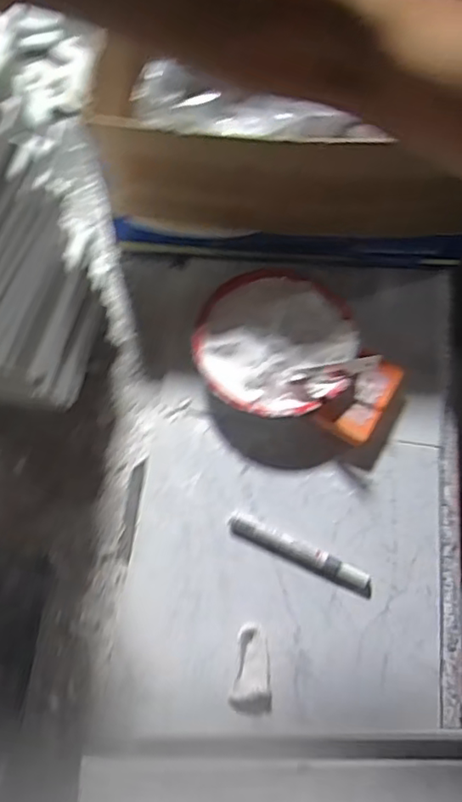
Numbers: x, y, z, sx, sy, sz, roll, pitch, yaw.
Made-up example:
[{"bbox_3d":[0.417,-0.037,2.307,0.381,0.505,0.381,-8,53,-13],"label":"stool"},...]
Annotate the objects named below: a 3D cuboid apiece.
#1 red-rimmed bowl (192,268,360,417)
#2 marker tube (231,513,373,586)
[{"bbox_3d":[0.045,-0.059,0.643,0.161,0.051,0.153,1,71,-2],"label":"red-rimmed bowl"},{"bbox_3d":[0.066,0.145,0.602,0.144,0.009,0.017,23,72,11],"label":"marker tube"}]

